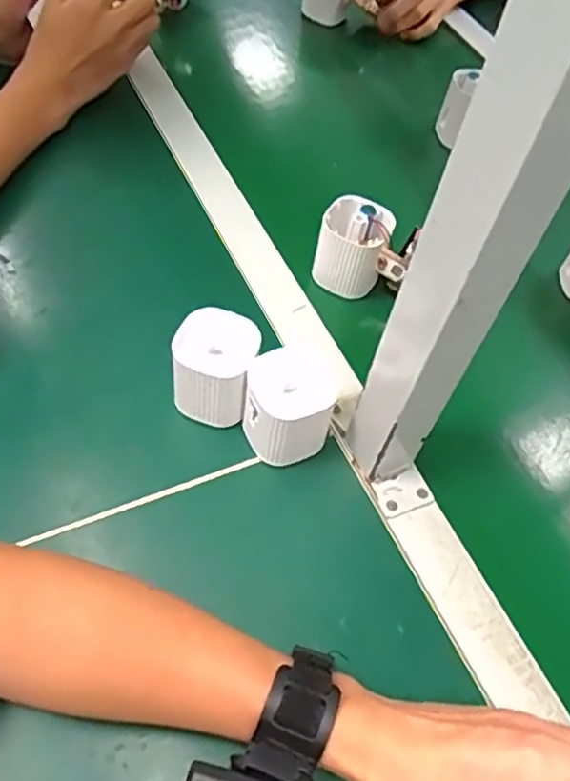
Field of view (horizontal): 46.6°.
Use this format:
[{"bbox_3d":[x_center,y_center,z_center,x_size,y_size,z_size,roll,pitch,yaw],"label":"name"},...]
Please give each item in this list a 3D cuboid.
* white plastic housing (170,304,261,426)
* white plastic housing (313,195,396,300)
[{"bbox_3d":[-0.050,-0.010,0.463,0.056,0.072,0.058,16,54,0],"label":"white plastic housing"},{"bbox_3d":[0.059,-0.120,0.560,0.056,0.069,0.056,20,55,7],"label":"white plastic housing"}]

